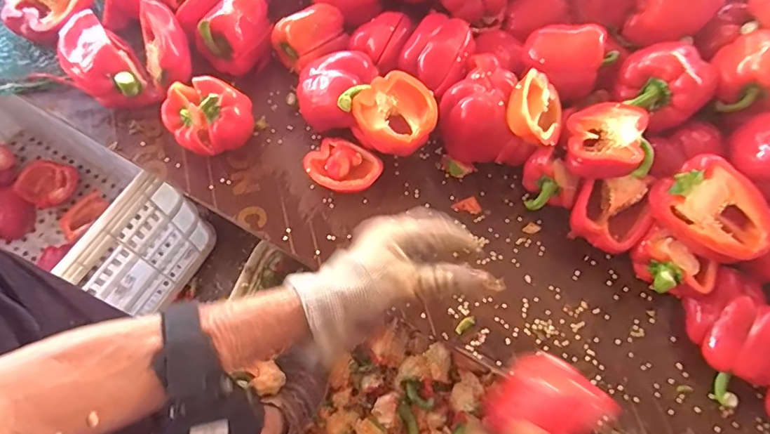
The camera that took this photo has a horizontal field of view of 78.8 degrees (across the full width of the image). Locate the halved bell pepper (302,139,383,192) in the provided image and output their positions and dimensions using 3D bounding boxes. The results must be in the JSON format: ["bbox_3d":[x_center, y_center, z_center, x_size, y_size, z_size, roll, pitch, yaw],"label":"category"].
[{"bbox_3d":[-0.049,-0.055,0.547,0.082,0.033,0.060,33,70,10],"label":"halved bell pepper"}]

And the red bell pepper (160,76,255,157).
[{"bbox_3d":[-0.198,-0.114,0.532,0.089,0.084,0.062,-31,72,-14],"label":"red bell pepper"}]

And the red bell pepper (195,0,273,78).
[{"bbox_3d":[-0.181,-0.225,0.583,0.070,0.066,0.102,36,70,11],"label":"red bell pepper"}]

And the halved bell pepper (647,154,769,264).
[{"bbox_3d":[0.338,-0.004,0.482,0.112,0.036,0.084,39,99,0],"label":"halved bell pepper"}]

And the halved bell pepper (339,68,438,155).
[{"bbox_3d":[0.008,-0.114,0.521,0.099,0.063,0.076,33,70,10],"label":"halved bell pepper"}]

